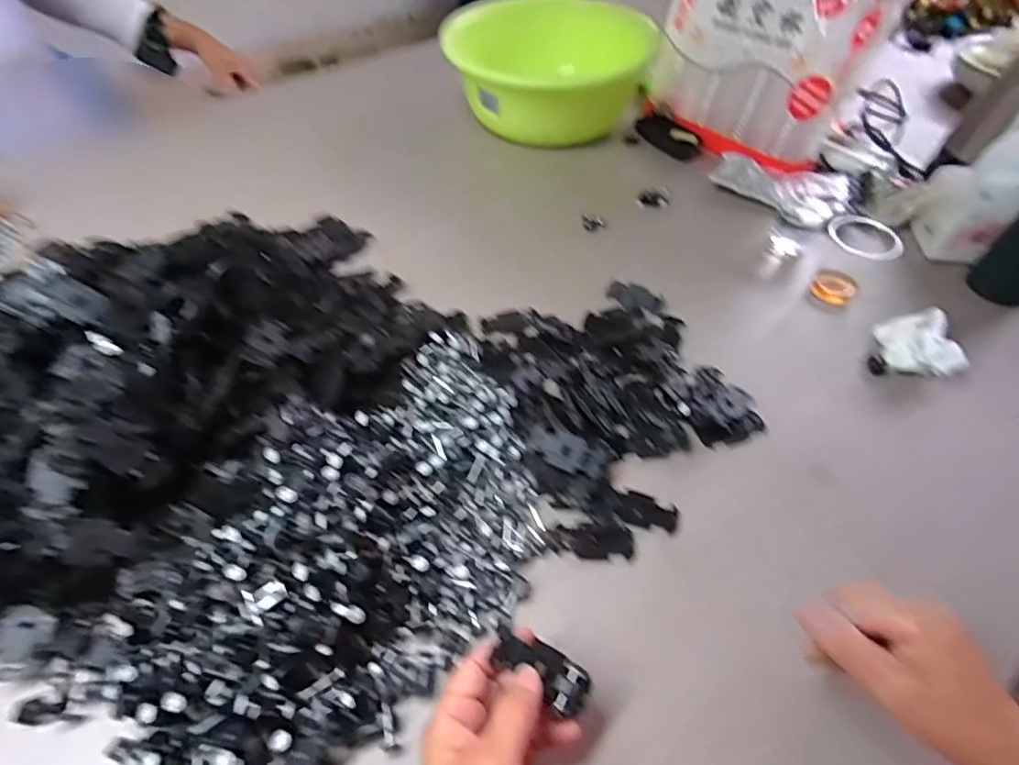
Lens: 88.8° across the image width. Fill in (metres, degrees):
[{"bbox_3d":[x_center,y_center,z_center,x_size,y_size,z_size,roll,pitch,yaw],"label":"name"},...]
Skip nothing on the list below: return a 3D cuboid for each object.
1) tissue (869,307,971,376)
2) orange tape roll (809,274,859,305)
[{"bbox_3d":[0.409,-0.040,0.526,0.049,0.052,0.076,-2,52,-3],"label":"tissue"},{"bbox_3d":[0.374,-0.108,0.603,0.044,0.017,0.044,0,52,-1],"label":"orange tape roll"}]

